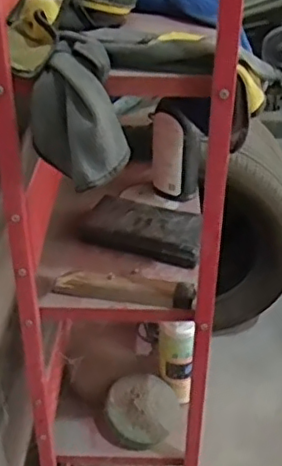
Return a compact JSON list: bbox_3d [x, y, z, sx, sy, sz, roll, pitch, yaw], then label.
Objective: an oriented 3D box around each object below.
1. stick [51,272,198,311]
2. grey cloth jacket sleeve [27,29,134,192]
[{"bbox_3d":[-0.028,0.092,0.995,0.228,0.032,0.033,5,35,9],"label":"stick"},{"bbox_3d":[-0.074,-0.152,0.775,0.088,0.156,0.104,-28,43,-33],"label":"grey cloth jacket sleeve"}]

